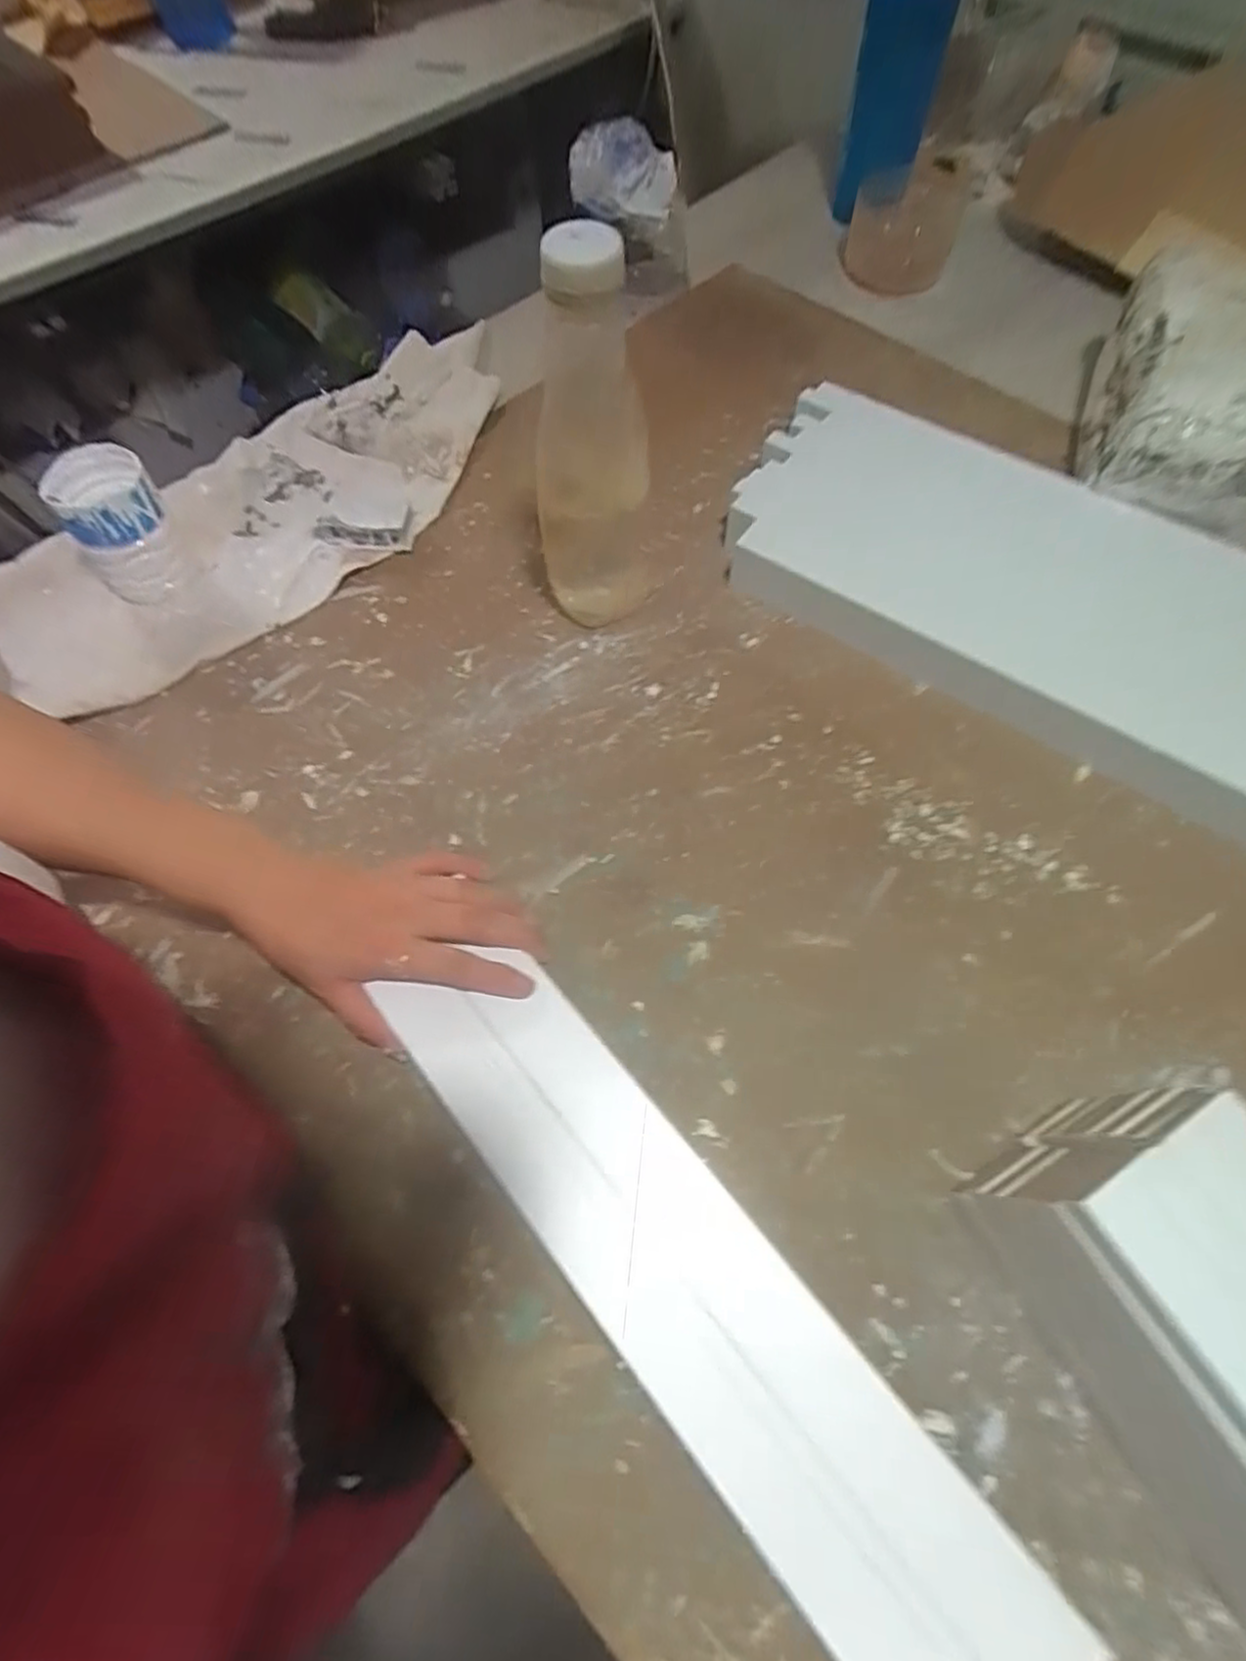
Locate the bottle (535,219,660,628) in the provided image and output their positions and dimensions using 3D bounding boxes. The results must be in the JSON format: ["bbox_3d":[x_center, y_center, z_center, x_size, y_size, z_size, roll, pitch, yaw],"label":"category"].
[{"bbox_3d":[-0.017,-0.234,0.430,0.077,0.227,0.071,1,64,1],"label":"bottle"}]

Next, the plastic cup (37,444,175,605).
[{"bbox_3d":[-0.360,-0.219,0.505,0.066,0.083,0.066,-35,68,-15],"label":"plastic cup"}]

